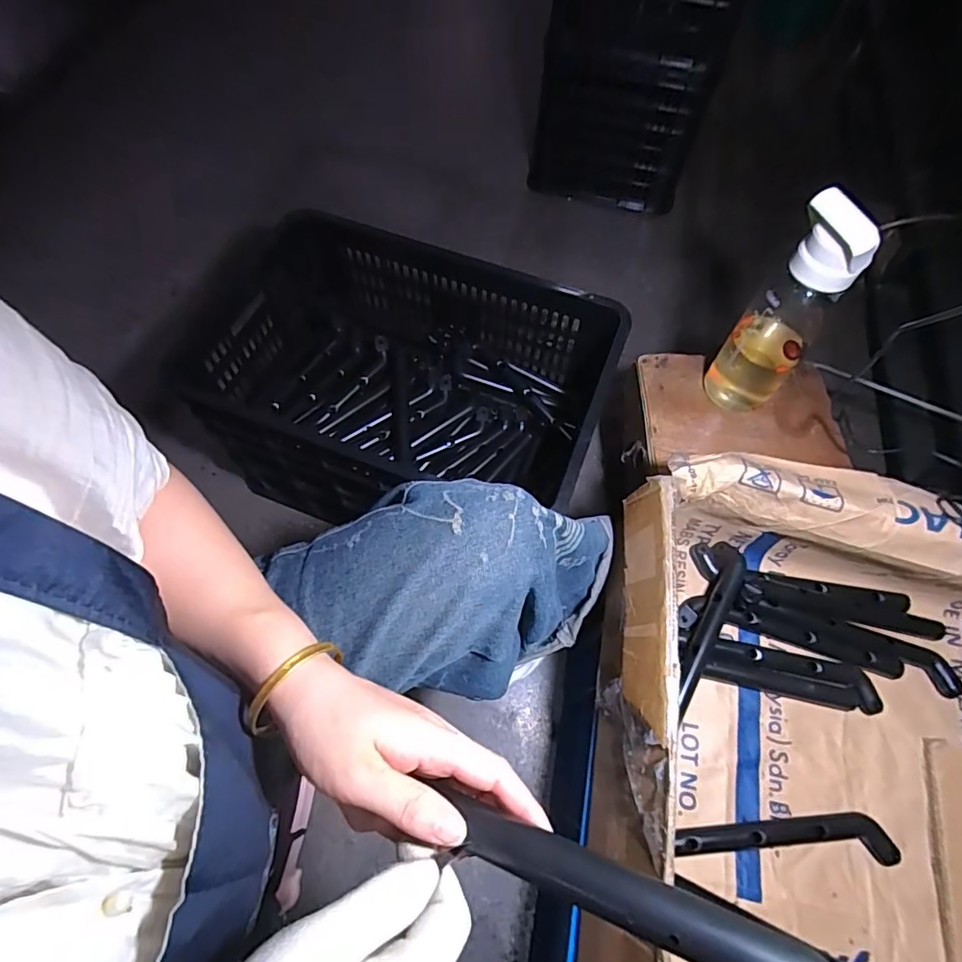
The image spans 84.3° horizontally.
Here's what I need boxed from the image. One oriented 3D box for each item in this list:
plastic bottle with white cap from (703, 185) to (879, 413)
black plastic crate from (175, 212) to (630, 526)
[{"bbox_3d":[0.361,-0.193,0.635,0.092,0.279,0.074,30,68,12],"label":"plastic bottle with white cap"},{"bbox_3d":[-0.111,-0.142,0.844,0.559,0.297,0.393,18,65,7],"label":"black plastic crate"}]

